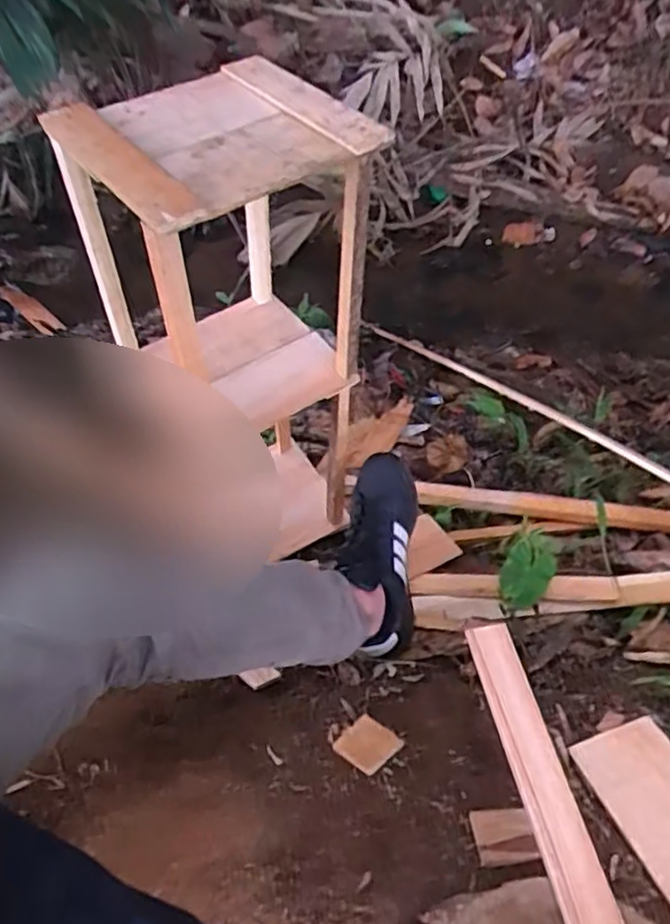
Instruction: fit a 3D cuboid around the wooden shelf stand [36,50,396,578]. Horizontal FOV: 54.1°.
[{"bbox_3d":[-0.112,-0.108,0.841,0.274,0.637,0.244,-29,53,-26],"label":"wooden shelf stand"}]

